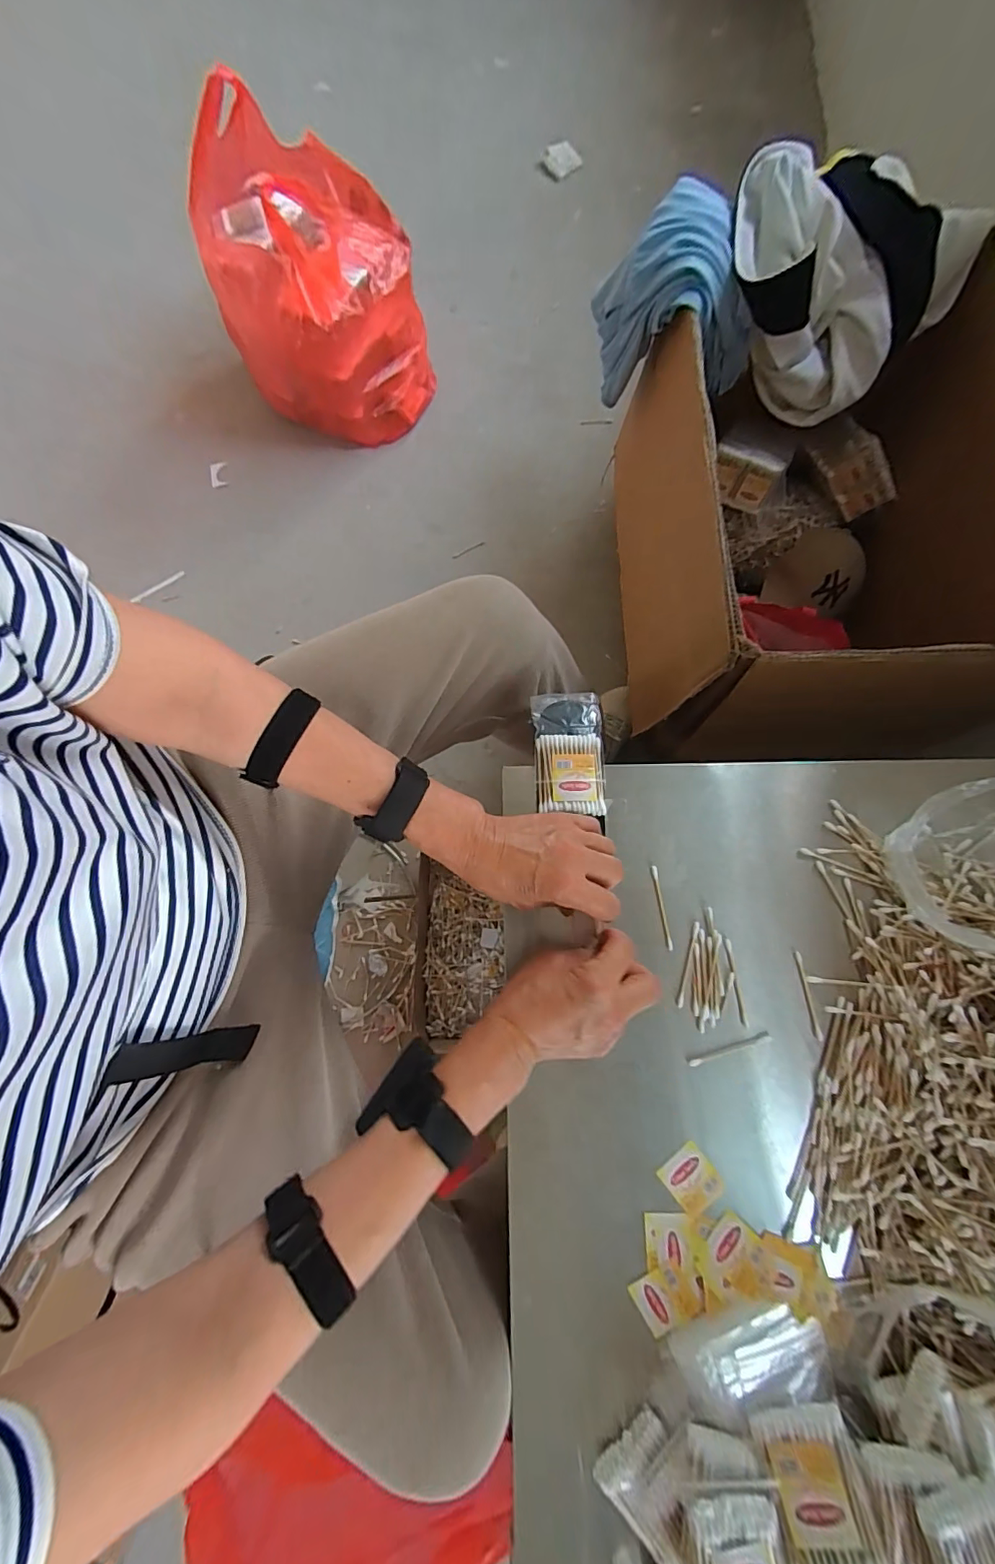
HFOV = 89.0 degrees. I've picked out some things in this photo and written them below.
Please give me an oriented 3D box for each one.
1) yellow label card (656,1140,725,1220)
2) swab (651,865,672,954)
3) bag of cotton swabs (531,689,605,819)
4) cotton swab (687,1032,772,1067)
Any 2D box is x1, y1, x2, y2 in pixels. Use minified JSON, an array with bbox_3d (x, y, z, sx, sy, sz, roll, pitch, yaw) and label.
[{"bbox_3d":[0.156,0.320,0.406,0.039,0.004,0.042,-38,81,-6],"label":"yellow label card"},{"bbox_3d":[0.145,0.110,0.445,0.005,0.005,0.071,-8,79,-1],"label":"swab"},{"bbox_3d":[0.067,-0.028,0.474,0.063,0.019,0.117,-2,79,0],"label":"bag of cotton swabs"},{"bbox_3d":[0.194,0.224,0.422,0.073,0.004,0.007,-16,80,-3],"label":"cotton swab"}]

